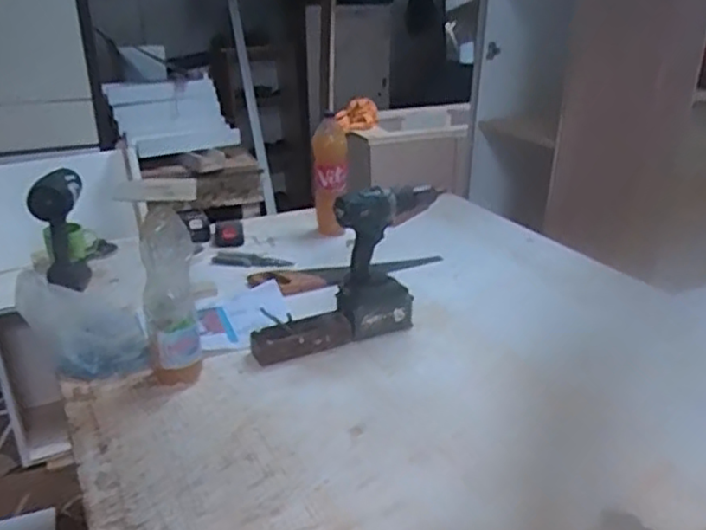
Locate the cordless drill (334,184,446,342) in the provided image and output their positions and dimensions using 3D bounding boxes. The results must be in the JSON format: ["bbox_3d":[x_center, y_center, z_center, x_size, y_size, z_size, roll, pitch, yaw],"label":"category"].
[{"bbox_3d":[0.066,-0.005,1.295,0.204,0.284,0.069,-10,24,-20],"label":"cordless drill"}]

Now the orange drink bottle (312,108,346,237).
[{"bbox_3d":[-0.060,-0.220,1.770,0.086,0.311,0.091,-1,23,-1],"label":"orange drink bottle"}]

